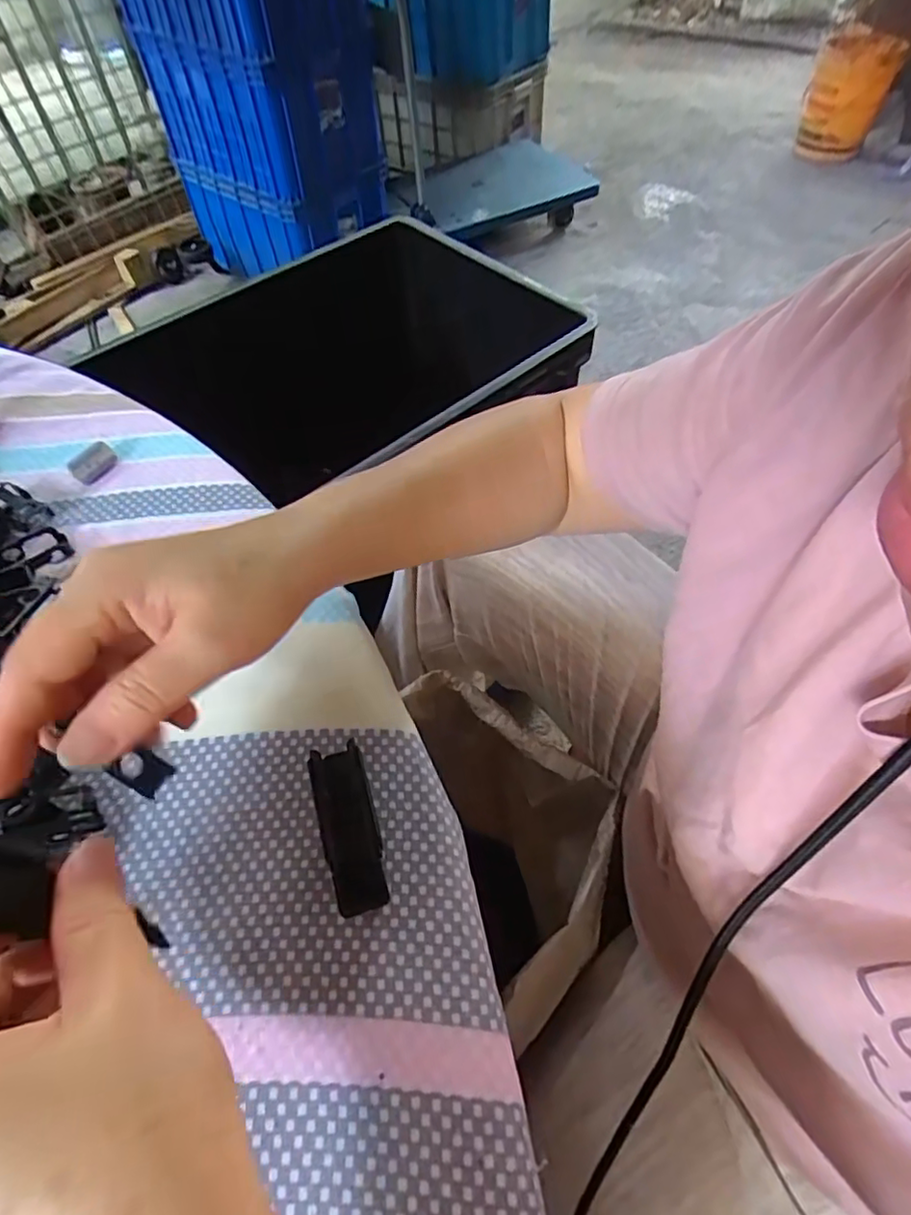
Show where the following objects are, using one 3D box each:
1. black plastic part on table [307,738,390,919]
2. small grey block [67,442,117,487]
[{"bbox_3d":[-0.042,0.087,0.238,0.022,0.015,0.065,-16,57,-10],"label":"black plastic part on table"},{"bbox_3d":[-0.217,-0.087,0.359,0.010,0.015,0.027,32,62,21],"label":"small grey block"}]

